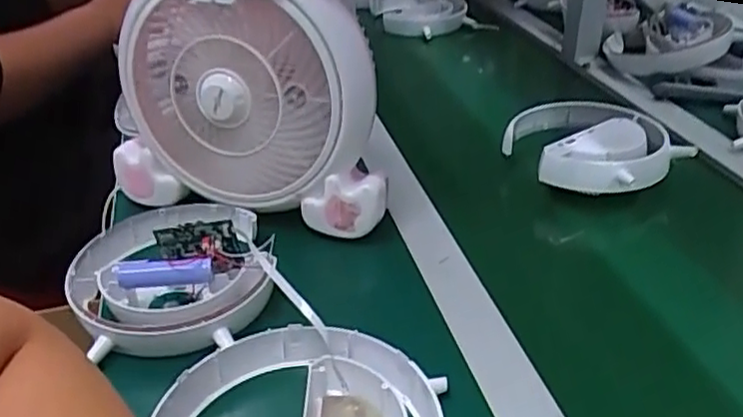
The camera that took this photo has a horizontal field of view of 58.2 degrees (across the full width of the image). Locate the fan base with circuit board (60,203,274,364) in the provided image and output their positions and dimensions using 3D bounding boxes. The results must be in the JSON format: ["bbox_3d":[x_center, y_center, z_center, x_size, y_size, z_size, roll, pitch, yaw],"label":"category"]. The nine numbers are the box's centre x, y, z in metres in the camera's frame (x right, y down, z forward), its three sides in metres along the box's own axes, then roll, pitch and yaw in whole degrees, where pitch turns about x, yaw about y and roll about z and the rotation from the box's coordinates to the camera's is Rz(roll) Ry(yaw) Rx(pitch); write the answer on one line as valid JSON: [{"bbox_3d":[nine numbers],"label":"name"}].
[{"bbox_3d":[-0.157,0.040,0.518,0.146,0.053,0.167,-11,35,-16],"label":"fan base with circuit board"}]

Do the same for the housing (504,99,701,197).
[{"bbox_3d":[0.213,-0.062,0.654,0.133,0.034,0.148,-20,38,-27],"label":"housing"}]

